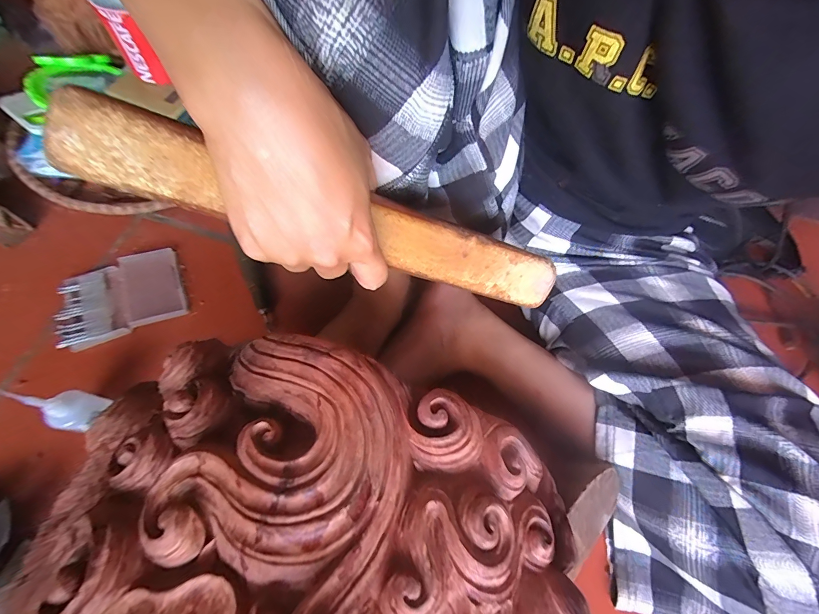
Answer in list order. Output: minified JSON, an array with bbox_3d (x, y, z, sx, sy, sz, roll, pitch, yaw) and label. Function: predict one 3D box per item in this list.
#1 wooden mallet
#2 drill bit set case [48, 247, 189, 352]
[{"bbox_3d":[-0.023,-0.048,0.231,0.302,0.029,0.029,13,61,-27],"label":"wooden mallet"},{"bbox_3d":[-0.351,-0.015,0.459,0.133,0.015,0.097,-21,67,-14],"label":"drill bit set case"}]

